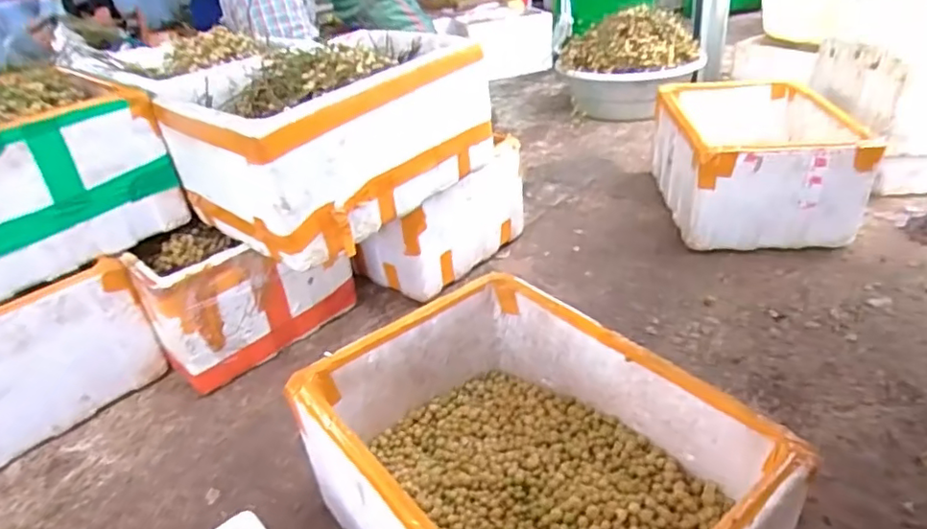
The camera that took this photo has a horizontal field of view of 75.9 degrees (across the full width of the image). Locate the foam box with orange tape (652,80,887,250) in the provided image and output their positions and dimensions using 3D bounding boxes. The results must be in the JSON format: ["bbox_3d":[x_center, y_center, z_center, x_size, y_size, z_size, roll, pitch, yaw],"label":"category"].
[{"bbox_3d":[0.793,-0.287,1.684,0.407,0.313,0.520,-4,31,5],"label":"foam box with orange tape"}]

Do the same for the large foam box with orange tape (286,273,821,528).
[{"bbox_3d":[0.088,0.294,0.842,0.425,0.243,0.558,-26,36,-30],"label":"large foam box with orange tape"}]

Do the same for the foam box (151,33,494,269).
[{"bbox_3d":[-0.273,-0.282,1.271,0.402,0.301,0.562,21,40,38],"label":"foam box"}]

